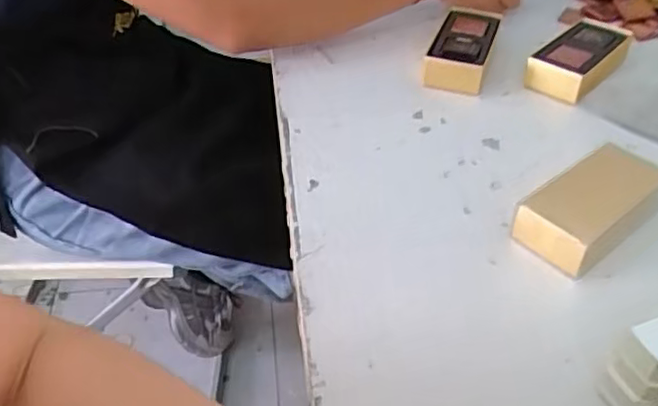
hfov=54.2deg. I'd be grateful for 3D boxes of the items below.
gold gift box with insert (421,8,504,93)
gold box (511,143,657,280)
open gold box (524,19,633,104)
[{"bbox_3d":[0.130,-0.147,0.632,0.054,0.037,0.112,15,43,15],"label":"gold gift box with insert"},{"bbox_3d":[0.190,0.000,0.466,0.116,0.035,0.061,-28,49,-29],"label":"gold box"},{"bbox_3d":[0.247,-0.143,0.629,0.060,0.033,0.124,29,49,28],"label":"open gold box"}]

